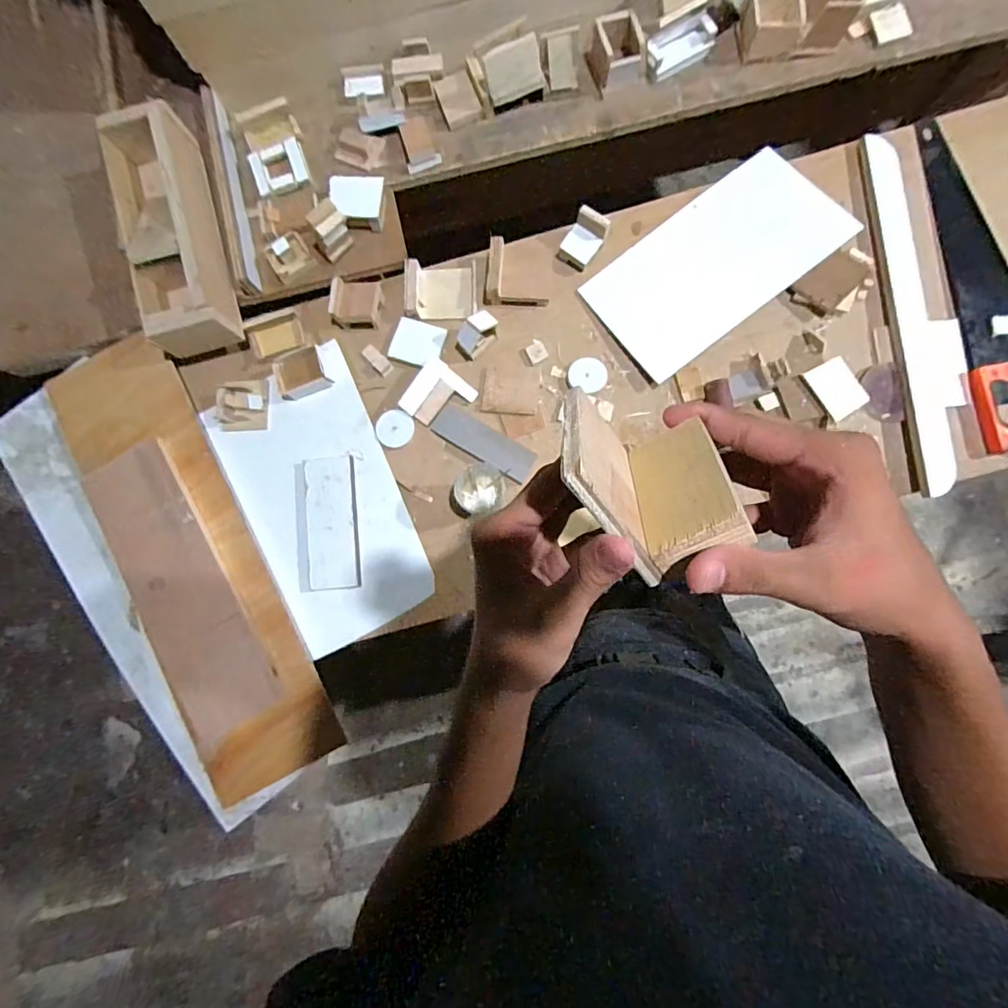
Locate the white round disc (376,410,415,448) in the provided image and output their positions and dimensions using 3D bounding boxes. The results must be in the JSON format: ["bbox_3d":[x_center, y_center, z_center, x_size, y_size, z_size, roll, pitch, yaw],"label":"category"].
[{"bbox_3d":[-0.157,-0.108,0.721,0.052,0.009,0.052,0,84,5],"label":"white round disc"}]

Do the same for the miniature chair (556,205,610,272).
[{"bbox_3d":[0.115,-0.384,0.728,0.053,0.048,0.066,35,87,5],"label":"miniature chair"}]

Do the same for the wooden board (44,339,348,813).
[{"bbox_3d":[-0.448,0.079,0.700,0.201,0.053,0.662,-26,87,0],"label":"wooden board"}]

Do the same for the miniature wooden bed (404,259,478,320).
[{"bbox_3d":[-0.093,-0.317,0.744,0.103,0.034,0.080,-1,84,4],"label":"miniature wooden bed"}]

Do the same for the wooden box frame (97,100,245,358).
[{"bbox_3d":[-0.471,-0.389,0.707,0.120,0.090,0.325,-16,84,1],"label":"wooden box frame"}]

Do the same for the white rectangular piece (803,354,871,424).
[{"bbox_3d":[0.461,-0.160,0.692,0.061,0.007,0.076,-28,80,1],"label":"white rectangular piece"}]

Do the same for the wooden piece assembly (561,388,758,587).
[{"bbox_3d":[0.071,-0.020,0.241,0.051,0.086,0.082,-32,121,28],"label":"wooden piece assembly"}]

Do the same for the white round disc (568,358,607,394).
[{"bbox_3d":[0.122,-0.188,0.726,0.054,0.007,0.054,-1,70,2],"label":"white round disc"}]

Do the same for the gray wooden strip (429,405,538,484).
[{"bbox_3d":[-0.028,-0.089,0.738,0.153,0.004,0.046,30,93,-5],"label":"gray wooden strip"}]

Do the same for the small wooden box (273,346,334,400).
[{"bbox_3d":[-0.291,-0.185,0.719,0.077,0.020,0.052,-20,83,2],"label":"small wooden box"}]

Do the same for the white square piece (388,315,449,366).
[{"bbox_3d":[-0.129,-0.241,0.750,0.077,0.011,0.068,20,79,7],"label":"white square piece"}]

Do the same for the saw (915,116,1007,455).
[{"bbox_3d":[0.686,-0.315,0.708,0.116,0.023,0.518,-7,78,10],"label":"saw"}]

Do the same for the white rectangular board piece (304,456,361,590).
[{"bbox_3d":[-0.246,0.026,0.718,0.074,0.011,0.185,-5,83,4],"label":"white rectangular board piece"}]

